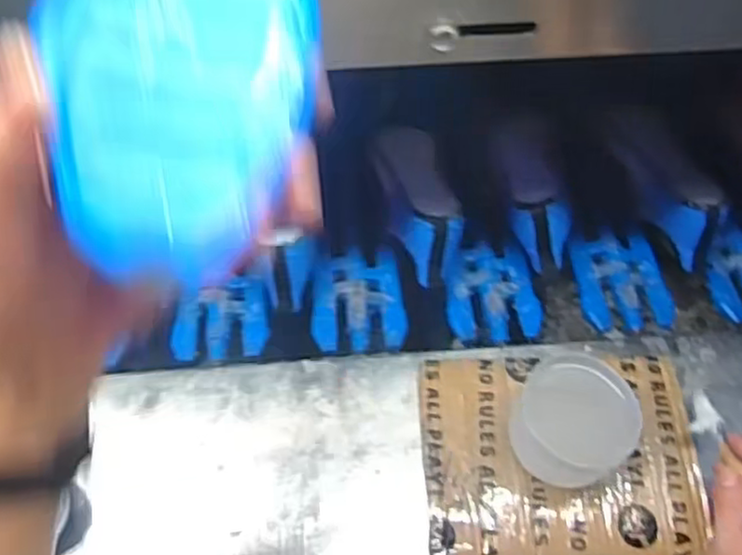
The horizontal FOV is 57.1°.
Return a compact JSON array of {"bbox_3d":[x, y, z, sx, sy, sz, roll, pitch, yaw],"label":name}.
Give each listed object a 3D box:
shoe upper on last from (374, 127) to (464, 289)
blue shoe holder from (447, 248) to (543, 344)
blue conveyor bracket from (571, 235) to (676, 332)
[{"bbox_3d":[0.051,-0.076,0.720,0.060,0.089,0.178,-11,62,-7],"label":"shoe upper on last"},{"bbox_3d":[0.126,0.018,0.711,0.092,0.014,0.107,-2,61,-2],"label":"blue shoe holder"},{"bbox_3d":[0.265,0.002,0.725,0.086,0.023,0.112,-5,62,-4],"label":"blue conveyor bracket"}]

